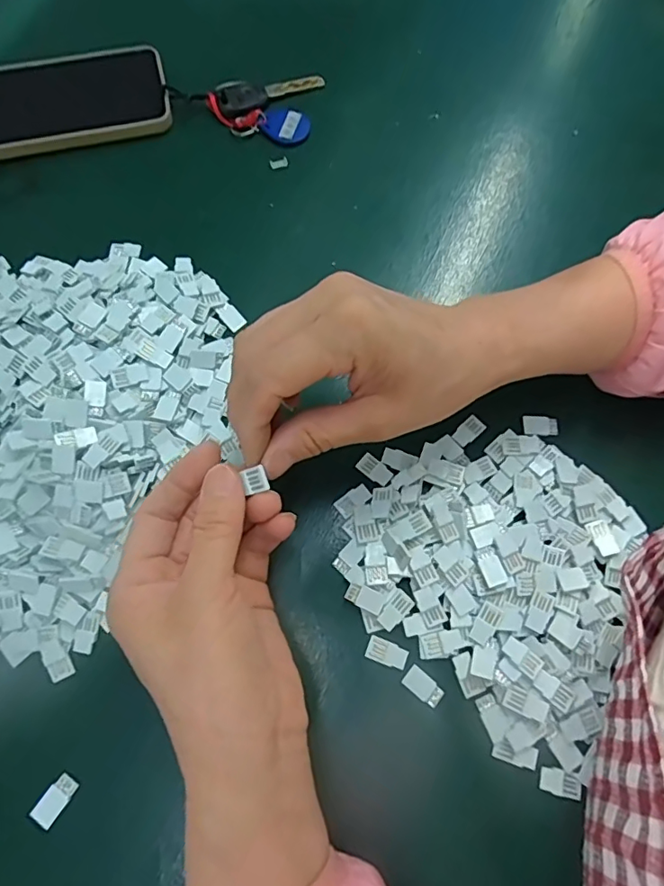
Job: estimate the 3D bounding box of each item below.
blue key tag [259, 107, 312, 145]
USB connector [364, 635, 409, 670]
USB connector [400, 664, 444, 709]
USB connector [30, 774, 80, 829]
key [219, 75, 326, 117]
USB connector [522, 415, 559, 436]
[{"bbox_3d":[-0.034,-0.235,0.388,0.034,0.004,0.032,17,72,5],"label":"blue key tag"},{"bbox_3d":[0.029,0.110,0.274,0.021,0.004,0.011,21,73,6],"label":"USB connector"},{"bbox_3d":[0.047,0.125,0.269,0.021,0.004,0.012,38,75,11],"label":"USB connector"},{"bbox_3d":[-0.133,0.171,0.252,0.012,0.006,0.020,32,74,9],"label":"USB connector"},{"bbox_3d":[-0.044,-0.264,0.394,0.081,0.008,0.025,-19,73,-7],"label":"key"},{"bbox_3d":[0.125,-0.010,0.315,0.020,0.005,0.011,4,72,0],"label":"USB connector"}]

